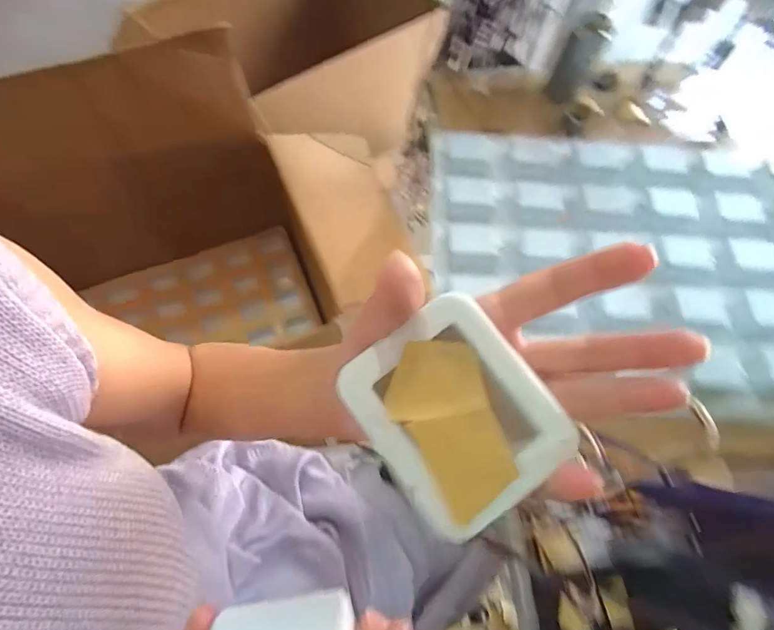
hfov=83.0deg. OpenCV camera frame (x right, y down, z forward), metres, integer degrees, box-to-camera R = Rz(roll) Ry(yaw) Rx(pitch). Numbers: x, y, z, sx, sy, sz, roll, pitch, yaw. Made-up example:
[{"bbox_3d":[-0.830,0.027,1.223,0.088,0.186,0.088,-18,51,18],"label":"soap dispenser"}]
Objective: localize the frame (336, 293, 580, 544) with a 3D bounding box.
[{"bbox_3d":[0.027,0.039,0.172,0.066,0.005,0.077,-36,82,-2],"label":"frame"}]

